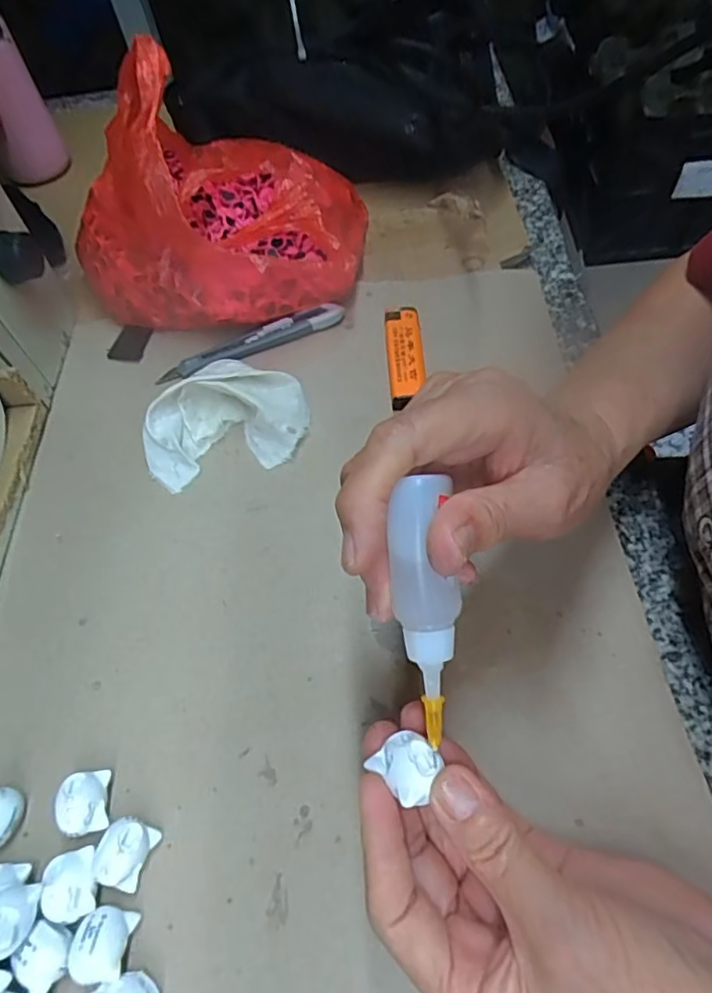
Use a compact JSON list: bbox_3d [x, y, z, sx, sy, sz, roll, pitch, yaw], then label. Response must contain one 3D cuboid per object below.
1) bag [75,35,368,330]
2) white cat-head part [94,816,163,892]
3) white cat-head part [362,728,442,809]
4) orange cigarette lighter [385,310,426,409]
[{"bbox_3d":[-0.099,-0.217,0.407,0.199,0.138,0.184,-7,58,3],"label":"bag"},{"bbox_3d":[-0.101,0.154,0.262,0.021,0.018,0.026,15,61,16],"label":"white cat-head part"},{"bbox_3d":[0.017,0.094,0.214,0.022,0.011,0.019,35,66,23],"label":"white cat-head part"},{"bbox_3d":[0.032,-0.091,0.392,0.022,0.015,0.076,-5,58,4],"label":"orange cigarette lighter"}]

